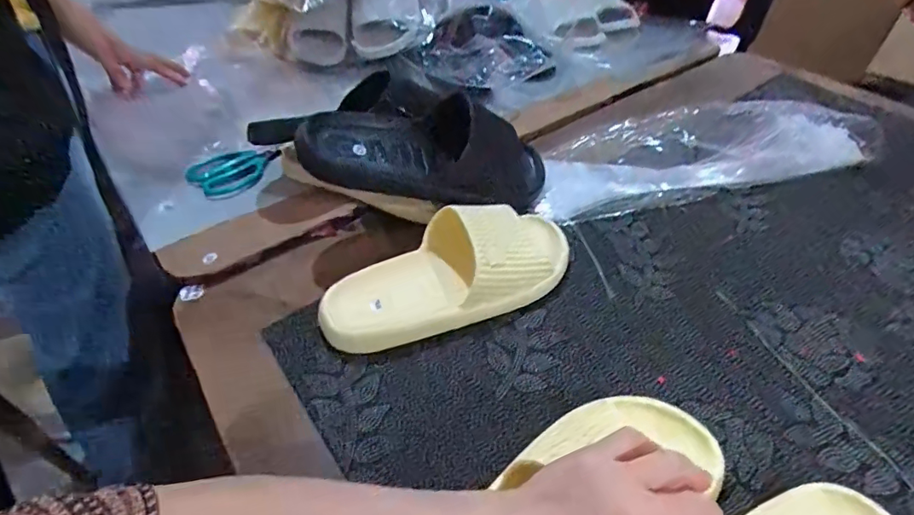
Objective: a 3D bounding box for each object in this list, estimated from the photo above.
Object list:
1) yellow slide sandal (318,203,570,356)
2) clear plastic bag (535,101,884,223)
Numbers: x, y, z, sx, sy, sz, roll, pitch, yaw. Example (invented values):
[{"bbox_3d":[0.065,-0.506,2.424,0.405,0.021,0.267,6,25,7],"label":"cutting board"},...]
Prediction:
[{"bbox_3d":[-0.008,0.008,0.467,0.240,0.063,0.104,-16,45,-15],"label":"yellow slide sandal"},{"bbox_3d":[0.296,-0.134,0.630,0.433,0.032,0.148,-10,44,-9],"label":"clear plastic bag"}]

